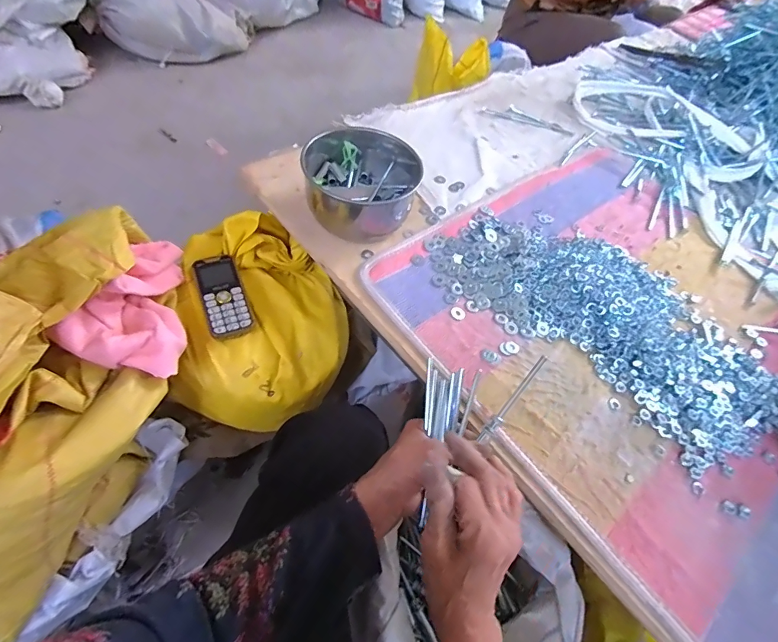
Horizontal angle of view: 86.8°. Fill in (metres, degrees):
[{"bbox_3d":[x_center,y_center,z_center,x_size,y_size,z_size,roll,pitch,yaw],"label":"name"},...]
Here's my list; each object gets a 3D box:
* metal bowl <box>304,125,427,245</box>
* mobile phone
[{"bbox_3d":[-0.041,-0.198,0.600,0.158,0.105,0.158,5,57,-7],"label":"metal bowl"},{"bbox_3d":[-0.228,-0.036,0.561,0.054,0.012,0.118,-18,68,-22],"label":"mobile phone"}]

